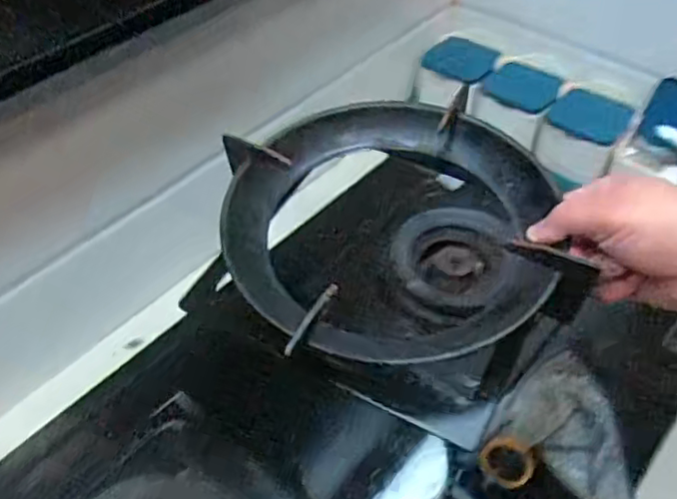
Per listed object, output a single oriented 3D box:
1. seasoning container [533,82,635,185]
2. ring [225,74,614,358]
[{"bbox_3d":[0.313,-0.146,0.810,0.091,0.076,0.093,25,53,21],"label":"seasoning container"},{"bbox_3d":[0.034,-0.026,0.465,0.241,0.062,0.227,0,48,0],"label":"ring"}]

